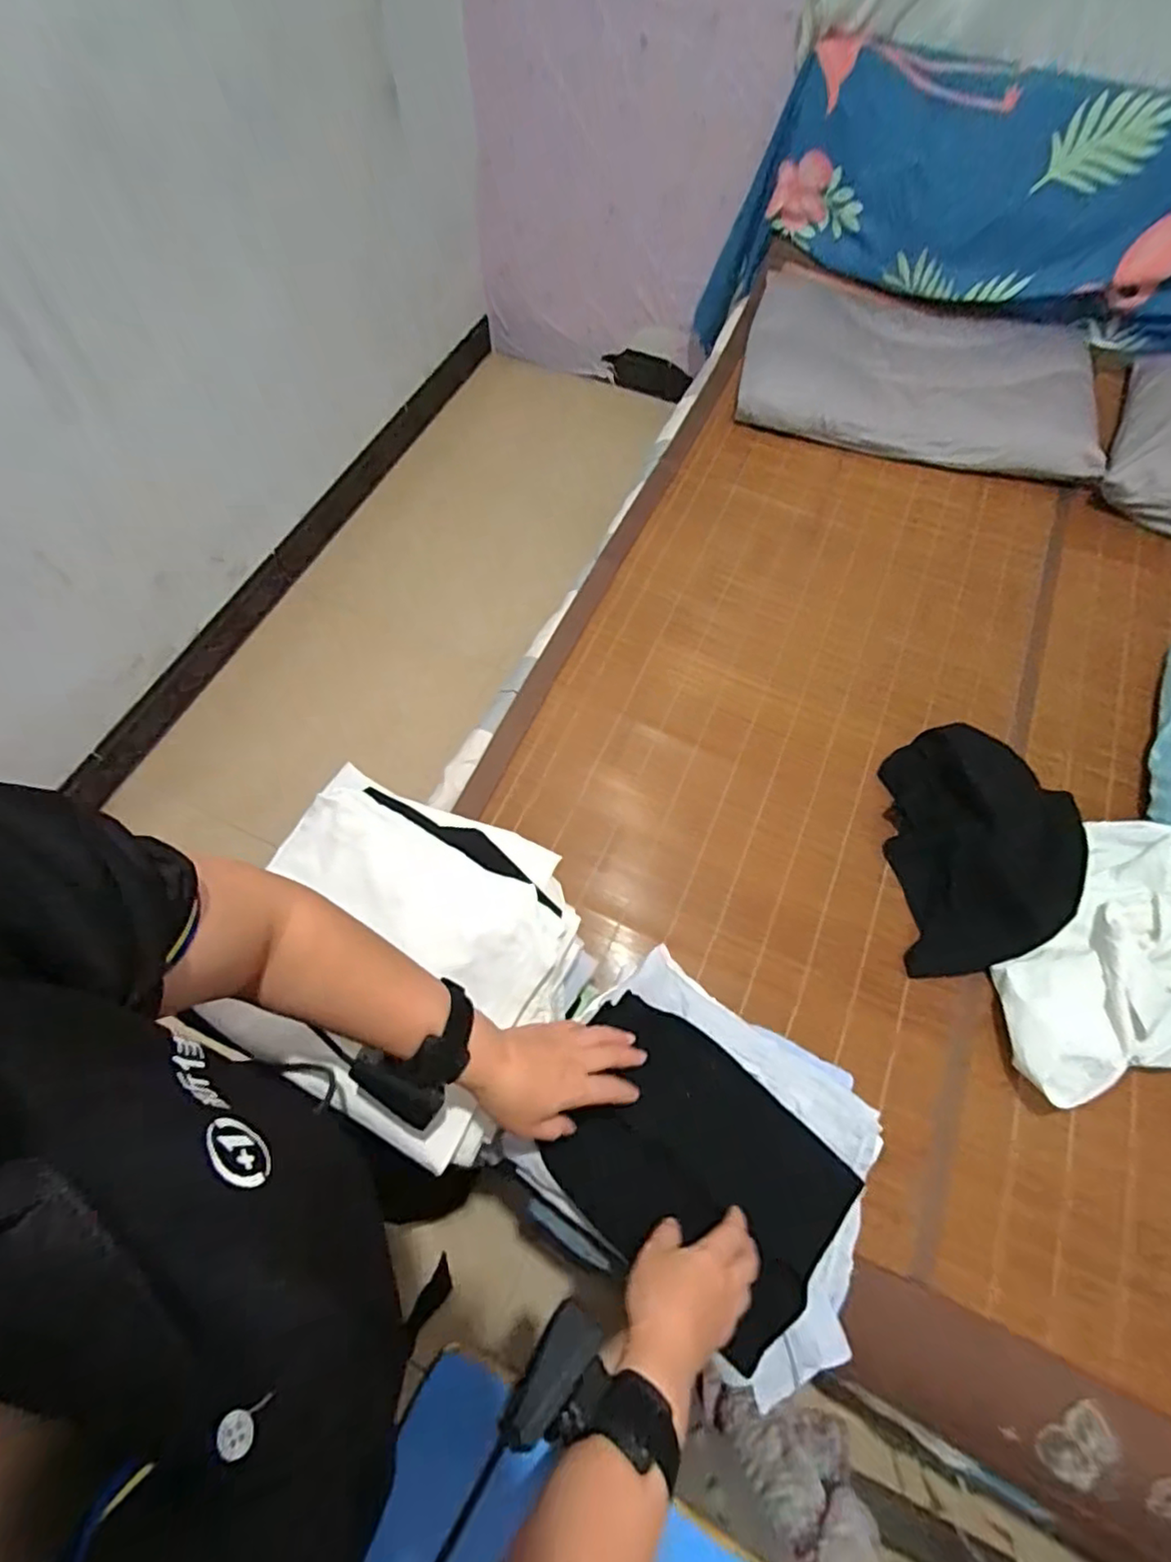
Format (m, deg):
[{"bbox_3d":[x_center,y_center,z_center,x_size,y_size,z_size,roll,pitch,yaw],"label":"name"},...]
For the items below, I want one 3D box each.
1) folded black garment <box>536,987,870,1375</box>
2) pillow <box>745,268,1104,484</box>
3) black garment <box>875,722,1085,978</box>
[{"bbox_3d":[0.094,0.340,0.559,0.247,0.047,0.186,31,69,14],"label":"folded black garment"},{"bbox_3d":[0.680,-0.848,1.298,0.690,0.114,0.427,15,66,7],"label":"pillow"},{"bbox_3d":[0.572,0.098,0.895,0.255,0.067,0.349,4,65,2],"label":"black garment"}]

